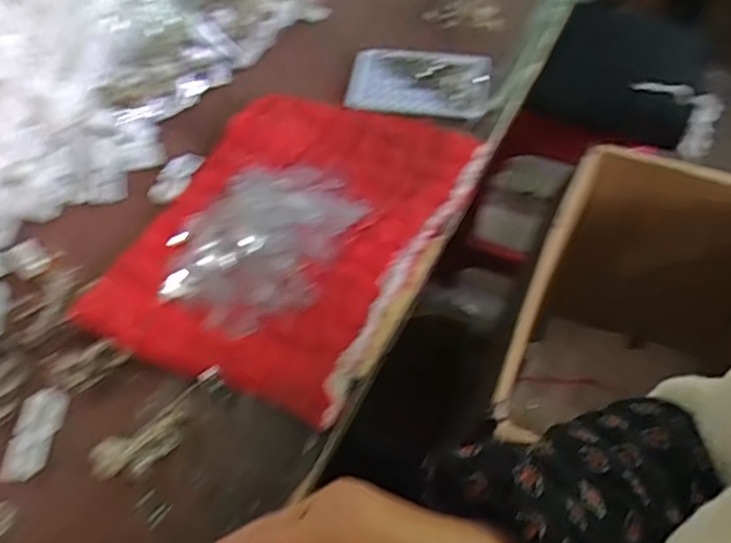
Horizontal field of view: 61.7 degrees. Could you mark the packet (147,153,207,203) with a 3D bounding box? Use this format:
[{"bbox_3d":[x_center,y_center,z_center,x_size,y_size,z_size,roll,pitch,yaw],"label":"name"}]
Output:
[{"bbox_3d":[-0.174,-0.085,0.555,0.034,0.005,0.061,13,55,12],"label":"packet"}]

